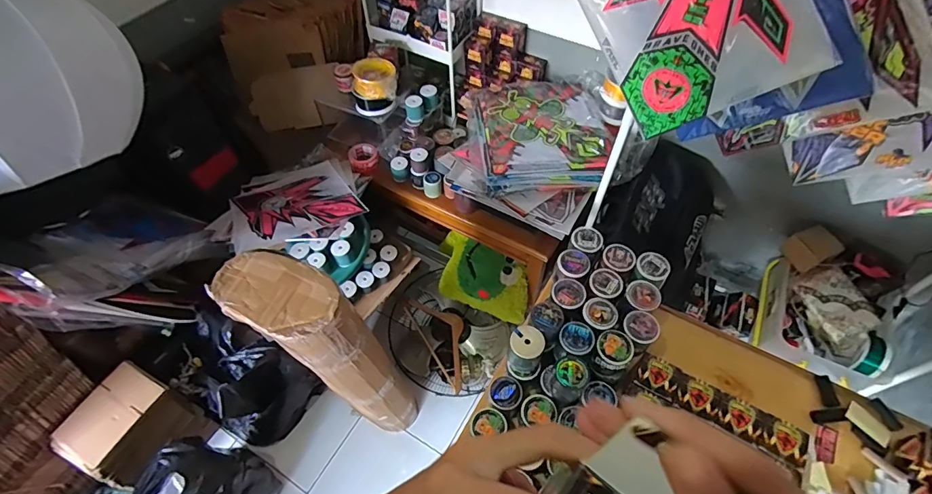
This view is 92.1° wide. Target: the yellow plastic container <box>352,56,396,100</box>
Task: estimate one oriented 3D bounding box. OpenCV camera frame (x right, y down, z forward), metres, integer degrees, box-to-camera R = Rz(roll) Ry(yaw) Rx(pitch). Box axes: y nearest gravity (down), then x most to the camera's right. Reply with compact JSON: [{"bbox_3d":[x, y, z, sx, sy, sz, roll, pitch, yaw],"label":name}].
[{"bbox_3d":[-0.288,-0.520,1.402,0.138,0.077,0.127,0,55,1],"label":"yellow plastic container"}]

